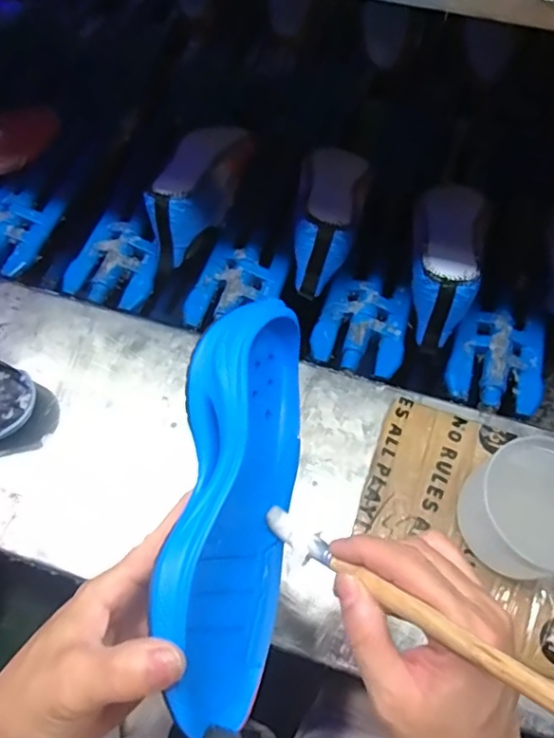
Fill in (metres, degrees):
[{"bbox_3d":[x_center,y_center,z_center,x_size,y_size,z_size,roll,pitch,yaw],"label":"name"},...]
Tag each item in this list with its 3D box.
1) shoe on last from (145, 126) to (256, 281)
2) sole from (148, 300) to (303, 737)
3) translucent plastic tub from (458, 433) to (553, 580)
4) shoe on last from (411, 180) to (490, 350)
[{"bbox_3d":[-0.089,-0.204,0.622,0.064,0.092,0.206,19,68,7],"label":"shoe on last"},{"bbox_3d":[-0.026,0.076,0.325,0.048,0.092,0.238,-2,72,31],"label":"sole"},{"bbox_3d":[0.191,0.106,0.416,0.085,0.073,0.089,0,67,-1],"label":"translucent plastic tub"},{"bbox_3d":[0.175,-0.113,0.573,0.069,0.095,0.203,15,67,5],"label":"shoe on last"}]

